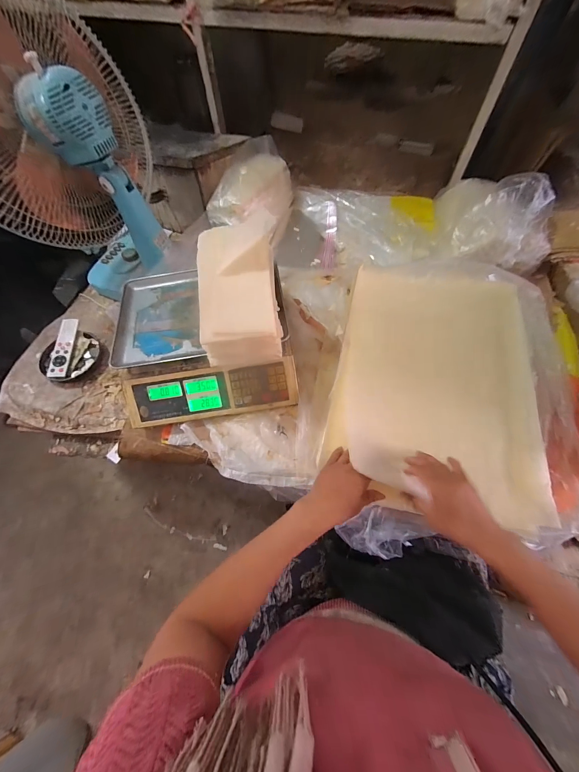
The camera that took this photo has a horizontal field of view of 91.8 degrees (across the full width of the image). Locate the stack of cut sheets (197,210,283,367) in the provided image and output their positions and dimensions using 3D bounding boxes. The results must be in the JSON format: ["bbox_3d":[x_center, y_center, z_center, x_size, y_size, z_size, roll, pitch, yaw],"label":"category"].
[{"bbox_3d":[-0.085,-0.159,0.491,0.120,0.099,0.224,-7,62,-1],"label":"stack of cut sheets"}]

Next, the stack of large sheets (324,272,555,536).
[{"bbox_3d":[0.273,-0.033,0.530,0.344,0.065,0.485,13,64,9],"label":"stack of large sheets"}]

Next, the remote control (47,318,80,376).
[{"bbox_3d":[-0.524,-0.090,0.649,0.039,0.012,0.141,5,72,-16],"label":"remote control"}]

